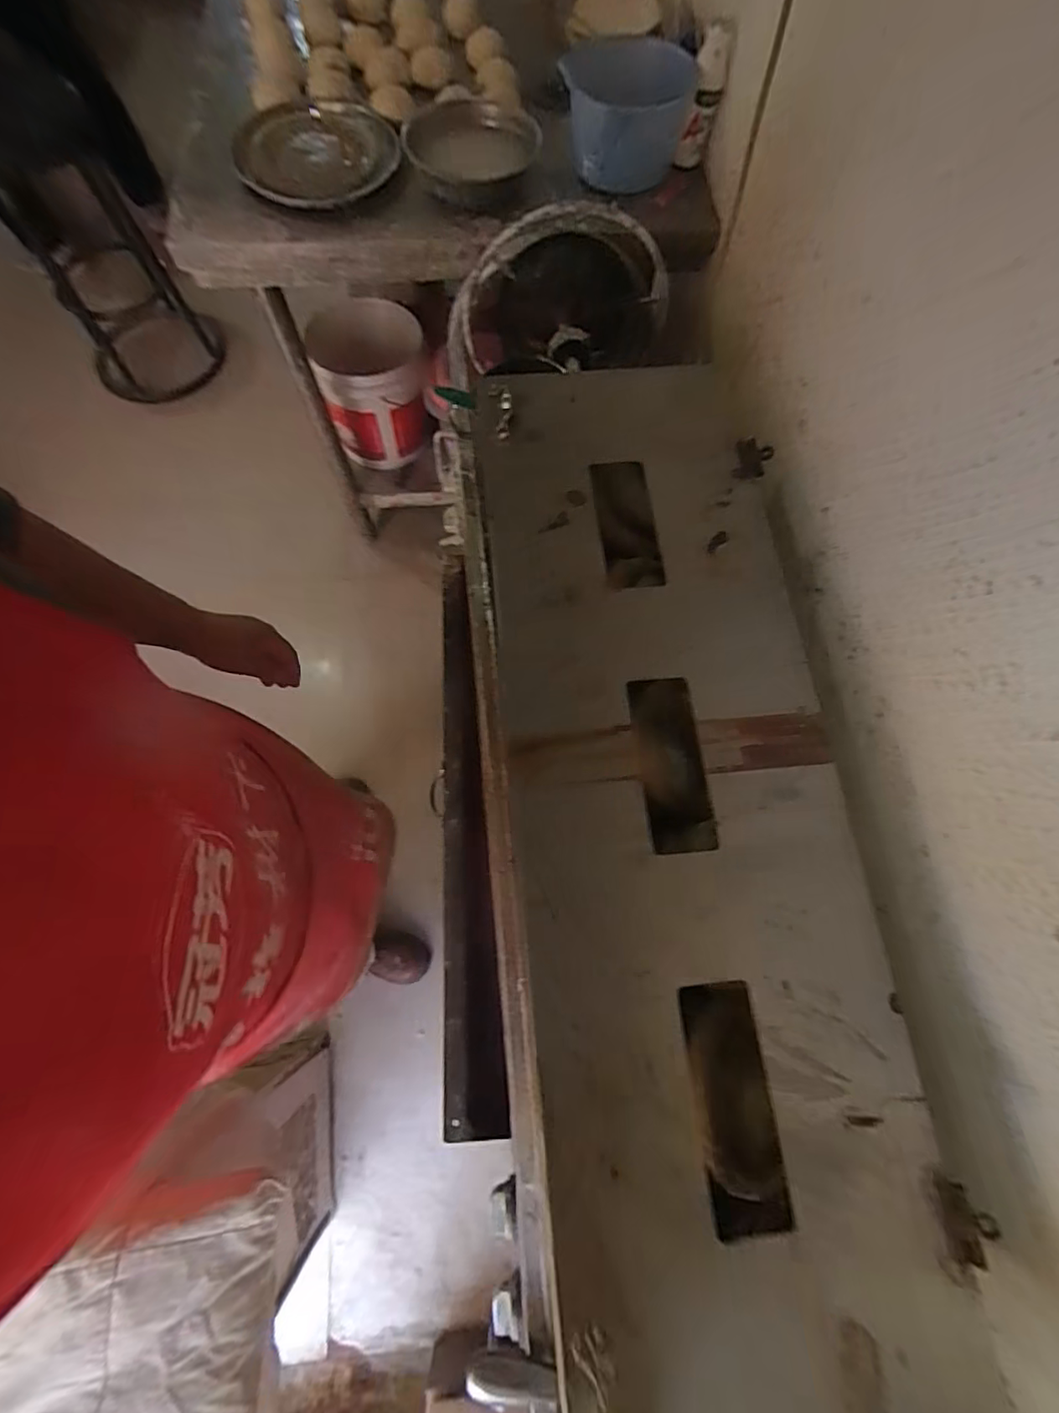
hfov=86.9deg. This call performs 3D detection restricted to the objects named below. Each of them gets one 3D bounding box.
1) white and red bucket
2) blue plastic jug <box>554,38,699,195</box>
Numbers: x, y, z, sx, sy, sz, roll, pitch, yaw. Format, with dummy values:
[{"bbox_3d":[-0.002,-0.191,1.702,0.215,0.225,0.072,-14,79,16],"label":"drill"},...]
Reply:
[{"bbox_3d":[-0.348,-0.721,1.297,0.221,0.263,0.260,-5,72,-4],"label":"white and red bucket"},{"bbox_3d":[0.124,-0.843,0.818,0.191,0.111,0.207,19,72,4],"label":"blue plastic jug"}]

